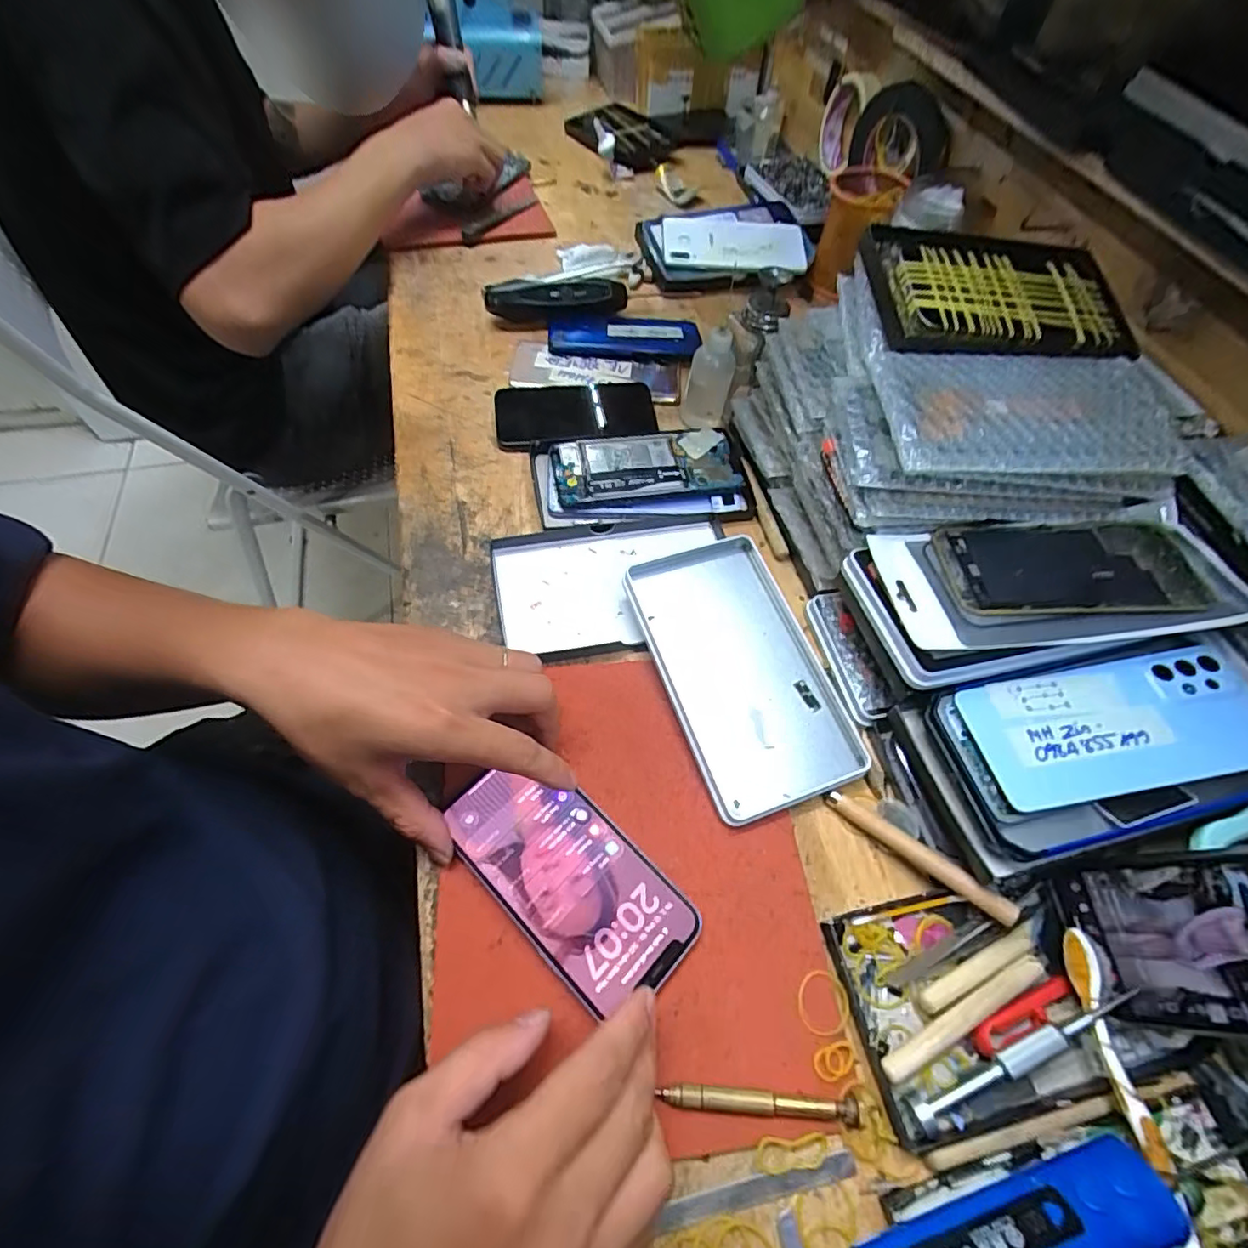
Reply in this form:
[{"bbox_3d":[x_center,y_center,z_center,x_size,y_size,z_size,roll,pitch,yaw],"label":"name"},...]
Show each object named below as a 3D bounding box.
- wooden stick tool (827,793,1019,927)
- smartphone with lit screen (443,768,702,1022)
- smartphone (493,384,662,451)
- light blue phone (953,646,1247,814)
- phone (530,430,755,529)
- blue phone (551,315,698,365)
[{"bbox_3d":[0.165,0.129,0.323,0.103,0.011,0.010,32,63,32],"label":"wooden stick tool"},{"bbox_3d":[-0.031,0.135,0.310,0.141,0.006,0.073,39,66,18],"label":"smartphone with lit screen"},{"bbox_3d":[-0.043,-0.189,0.514,0.144,0.013,0.080,-3,59,-6],"label":"smartphone"},{"bbox_3d":[0.272,0.055,0.313,0.151,0.004,0.071,-12,57,1],"label":"light blue phone"},{"bbox_3d":[0.015,-0.123,0.475,0.173,0.015,0.092,-5,59,-7],"label":"phone"},{"bbox_3d":[0.001,-0.290,0.581,0.149,0.010,0.071,4,58,-1],"label":"blue phone"}]

